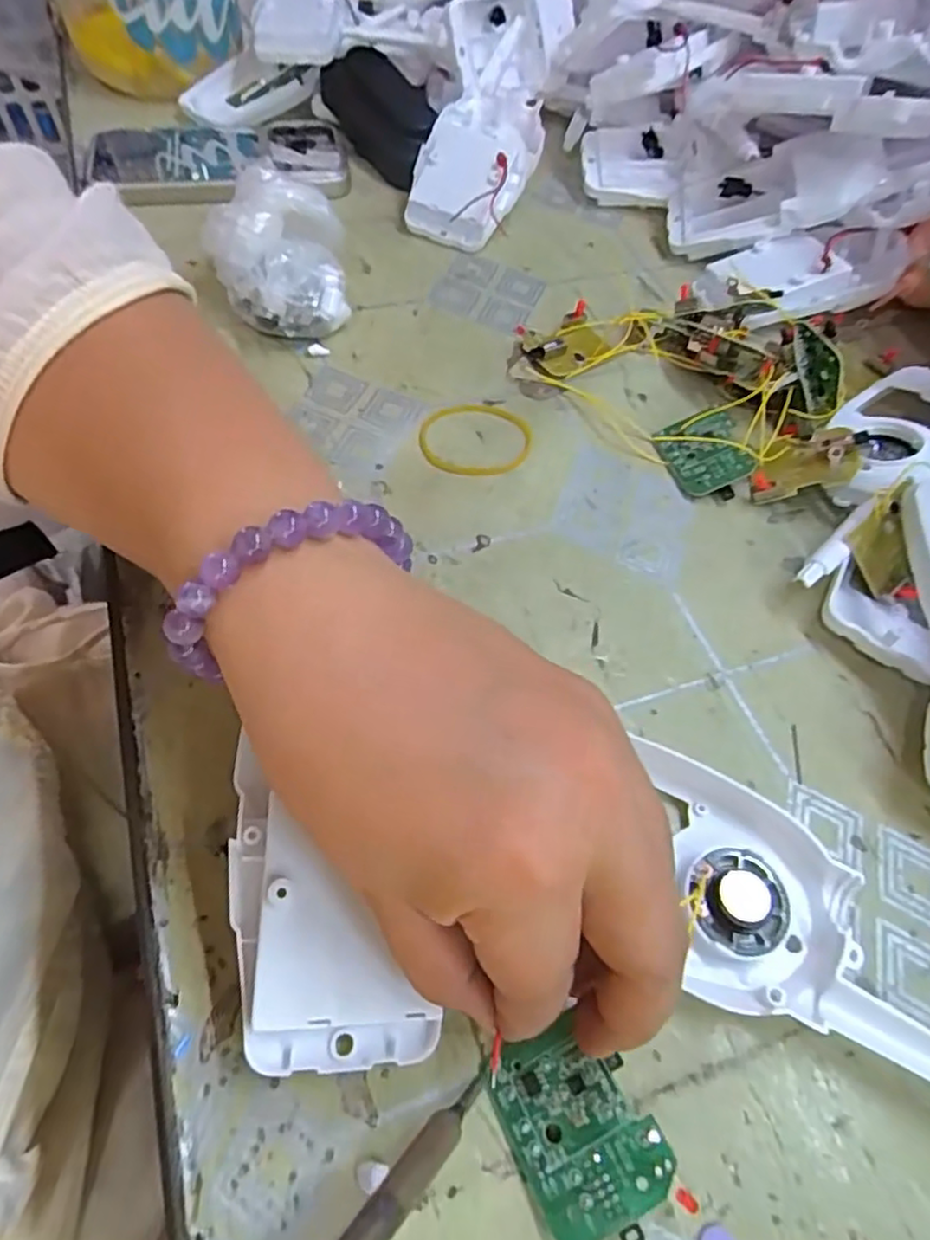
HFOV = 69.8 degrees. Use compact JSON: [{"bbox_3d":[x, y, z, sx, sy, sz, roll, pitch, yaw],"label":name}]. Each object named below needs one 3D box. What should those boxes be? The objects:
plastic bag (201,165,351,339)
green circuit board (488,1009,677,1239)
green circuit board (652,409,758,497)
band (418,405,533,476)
[{"bbox_3d":[-0.090,-0.170,0.317,0.060,0.054,0.059,-7,58,-9],"label":"plastic bag"},{"bbox_3d":[0.027,0.123,0.162,0.032,0.004,0.041,-34,58,-1],"label":"green circuit board"},{"bbox_3d":[0.107,-0.076,0.298,0.032,0.004,0.041,-25,62,9],"label":"green circuit board"},{"bbox_3d":[0.005,-0.082,0.298,0.051,0.004,0.047,-3,58,-7],"label":"band"}]

